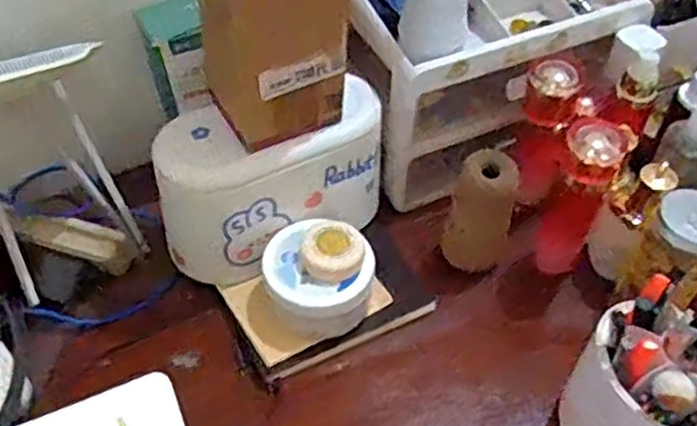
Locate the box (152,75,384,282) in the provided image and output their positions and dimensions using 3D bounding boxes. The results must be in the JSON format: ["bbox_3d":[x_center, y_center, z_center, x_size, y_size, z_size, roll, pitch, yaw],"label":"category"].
[{"bbox_3d":[-0.065,-0.034,0.668,0.213,0.120,0.102,-22,54,-20],"label":"box"}]

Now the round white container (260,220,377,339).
[{"bbox_3d":[-0.025,0.052,0.635,0.095,0.072,0.090,2,49,-1],"label":"round white container"}]

